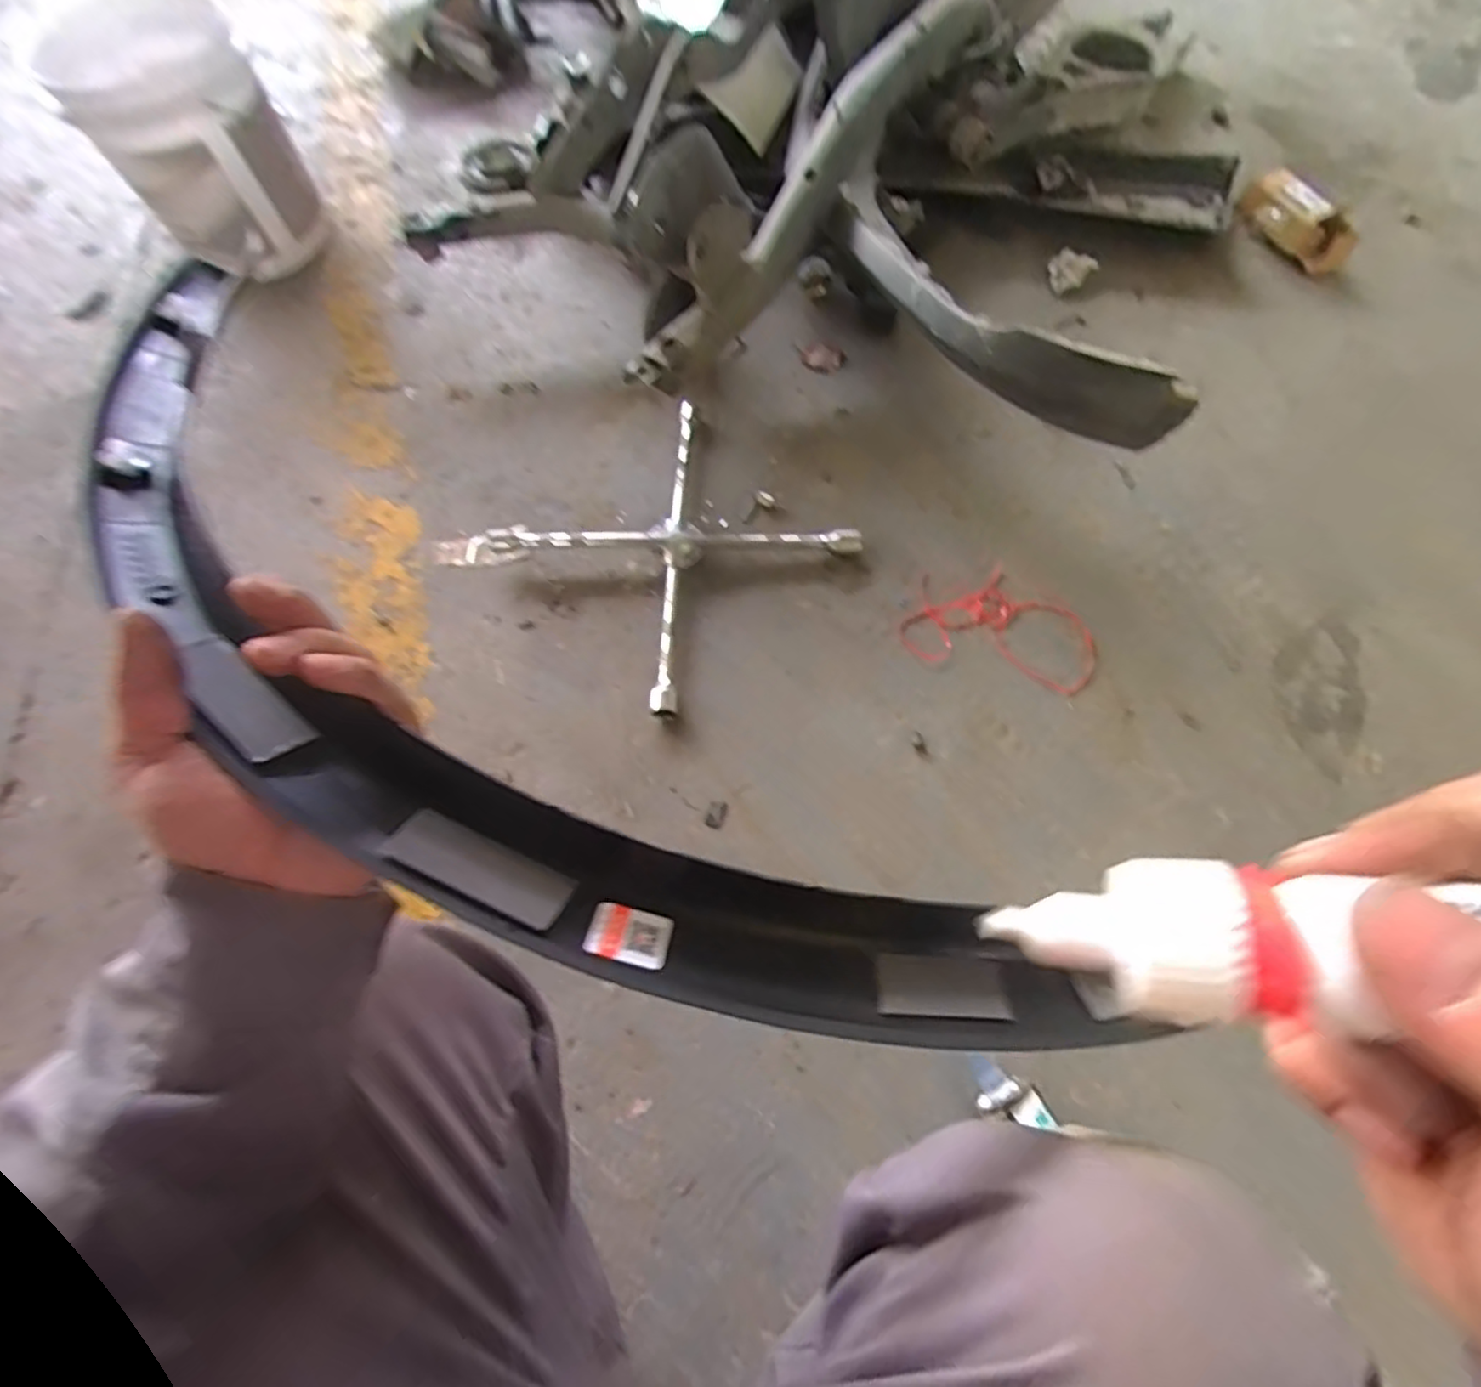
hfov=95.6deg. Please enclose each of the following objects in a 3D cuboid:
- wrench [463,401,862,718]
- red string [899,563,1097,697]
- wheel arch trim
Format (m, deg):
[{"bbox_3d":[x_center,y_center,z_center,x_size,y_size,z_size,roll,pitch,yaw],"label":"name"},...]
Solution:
[{"bbox_3d":[-0.102,-0.181,0.815,0.362,0.035,0.354,-43,71,-15],"label":"wrench"},{"bbox_3d":[0.301,-0.086,0.774,0.204,0.013,0.144,15,66,14],"label":"red string"},{"bbox_3d":[-0.129,-0.009,0.304,0.615,0.053,0.155,32,72,9],"label":"wheel arch trim"}]

